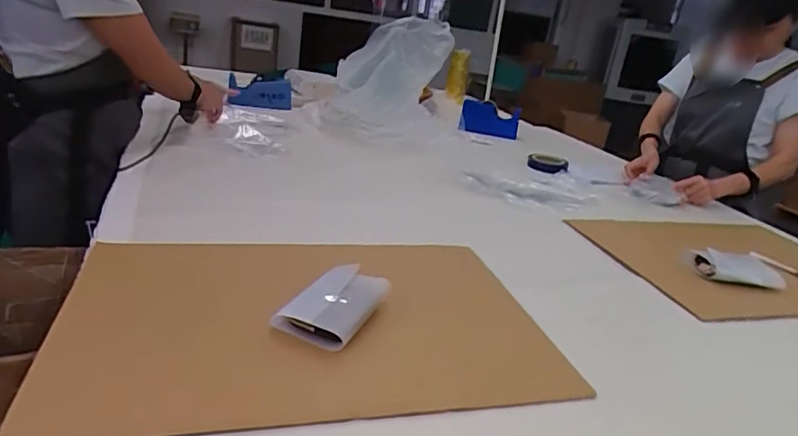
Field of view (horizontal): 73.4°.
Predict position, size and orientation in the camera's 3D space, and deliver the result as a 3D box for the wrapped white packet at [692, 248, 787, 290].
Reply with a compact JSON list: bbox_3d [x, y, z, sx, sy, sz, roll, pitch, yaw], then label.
[{"bbox_3d":[0.607,0.088,0.951,0.135,0.033,0.090,14,23,12],"label":"wrapped white packet"}]

